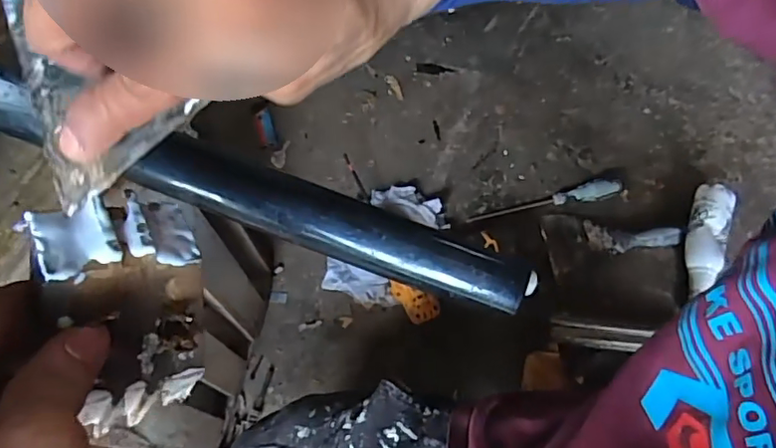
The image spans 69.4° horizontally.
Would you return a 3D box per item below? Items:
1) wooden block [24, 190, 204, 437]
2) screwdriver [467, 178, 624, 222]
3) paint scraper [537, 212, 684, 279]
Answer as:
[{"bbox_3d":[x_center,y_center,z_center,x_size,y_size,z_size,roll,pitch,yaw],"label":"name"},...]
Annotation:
[{"bbox_3d":[-0.114,0.038,0.242,0.021,0.065,0.096,-6,89,45],"label":"wooden block"},{"bbox_3d":[0.255,-0.034,0.902,0.249,0.024,0.030,-14,61,-4],"label":"screwdriver"},{"bbox_3d":[0.345,0.016,0.874,0.195,0.019,0.097,-8,61,-1],"label":"paint scraper"}]

